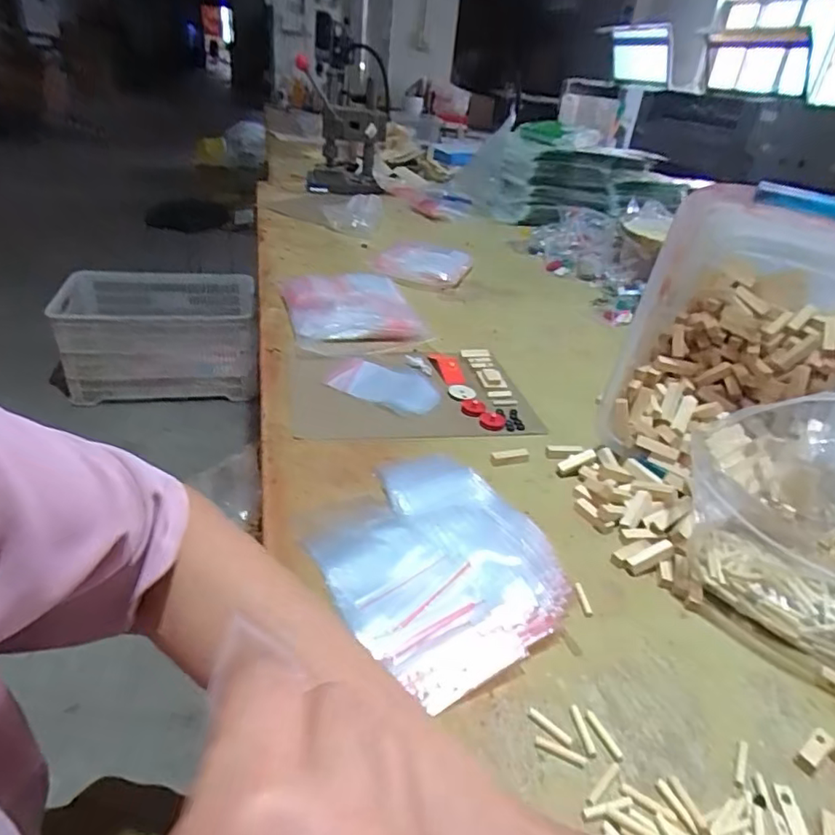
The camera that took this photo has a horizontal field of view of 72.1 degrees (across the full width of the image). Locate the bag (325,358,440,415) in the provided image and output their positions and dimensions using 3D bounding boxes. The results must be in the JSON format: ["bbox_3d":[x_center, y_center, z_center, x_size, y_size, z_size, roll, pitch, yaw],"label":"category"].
[{"bbox_3d":[-0.039,-0.042,0.732,0.138,0.009,0.087,17,32,15],"label":"bag"}]

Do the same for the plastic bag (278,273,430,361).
[{"bbox_3d":[-0.097,-0.163,0.882,0.194,0.049,0.226,-5,32,-19],"label":"plastic bag"}]

